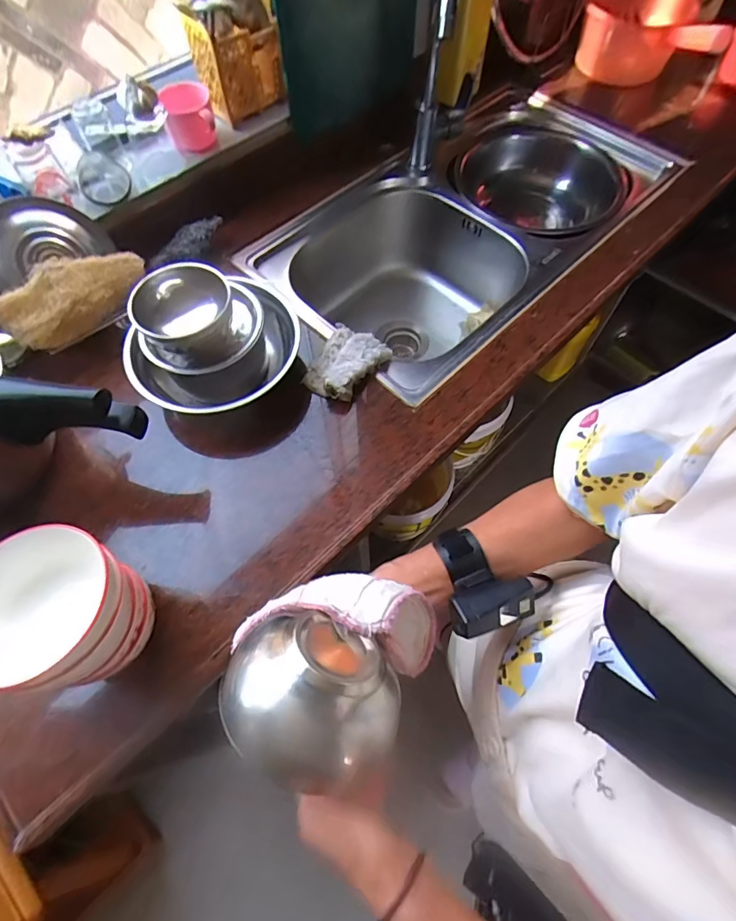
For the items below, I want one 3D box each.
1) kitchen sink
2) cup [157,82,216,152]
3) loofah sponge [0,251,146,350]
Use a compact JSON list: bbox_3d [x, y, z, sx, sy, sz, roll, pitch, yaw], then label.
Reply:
[{"bbox_3d":[0.192,-0.413,0.938,0.768,0.245,0.432,-42,70,-17],"label":"kitchen sink"},{"bbox_3d":[-0.277,-0.533,0.721,0.071,0.064,0.077,-17,65,-7],"label":"cup"},{"bbox_3d":[-0.399,-0.230,0.637,0.061,0.074,0.191,36,70,17],"label":"loofah sponge"}]

